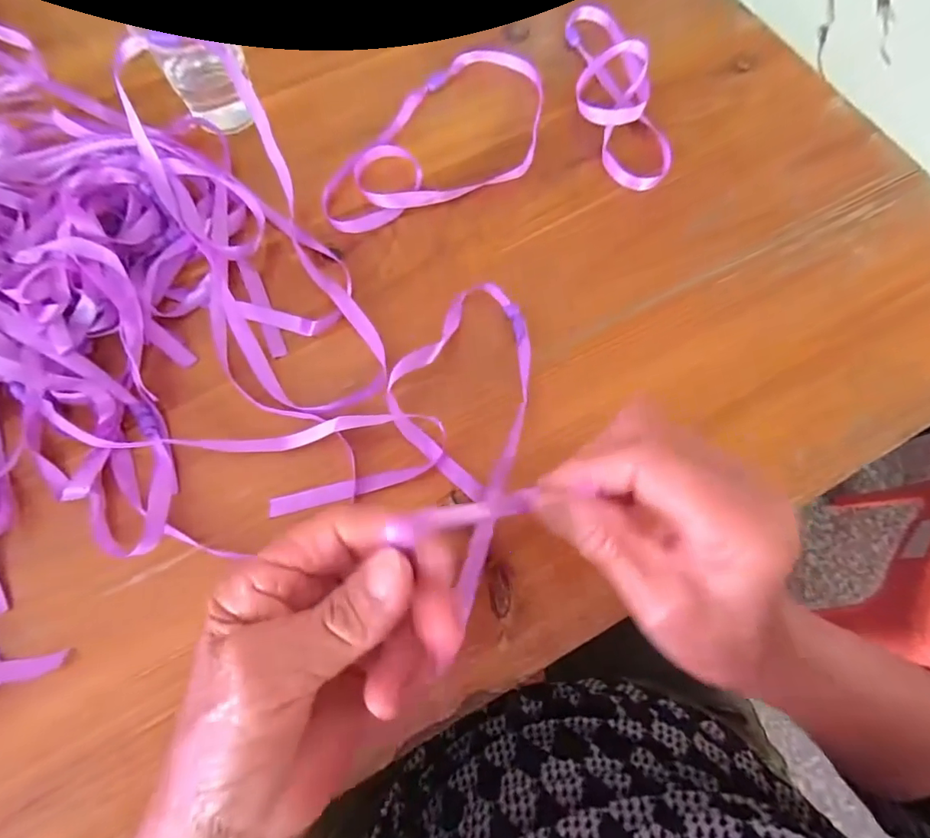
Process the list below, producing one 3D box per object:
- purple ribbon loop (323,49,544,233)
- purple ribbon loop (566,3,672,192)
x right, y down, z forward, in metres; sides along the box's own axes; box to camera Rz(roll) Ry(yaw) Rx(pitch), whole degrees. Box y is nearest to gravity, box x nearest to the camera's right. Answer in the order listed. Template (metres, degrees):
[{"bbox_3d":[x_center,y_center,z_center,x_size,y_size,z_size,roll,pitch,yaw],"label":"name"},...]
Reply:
[{"bbox_3d":[-0.010,-0.188,0.342,0.102,0.012,0.181,31,73,11],"label":"purple ribbon loop"},{"bbox_3d":[0.108,-0.238,0.357,0.053,0.017,0.165,-7,71,-2],"label":"purple ribbon loop"}]

